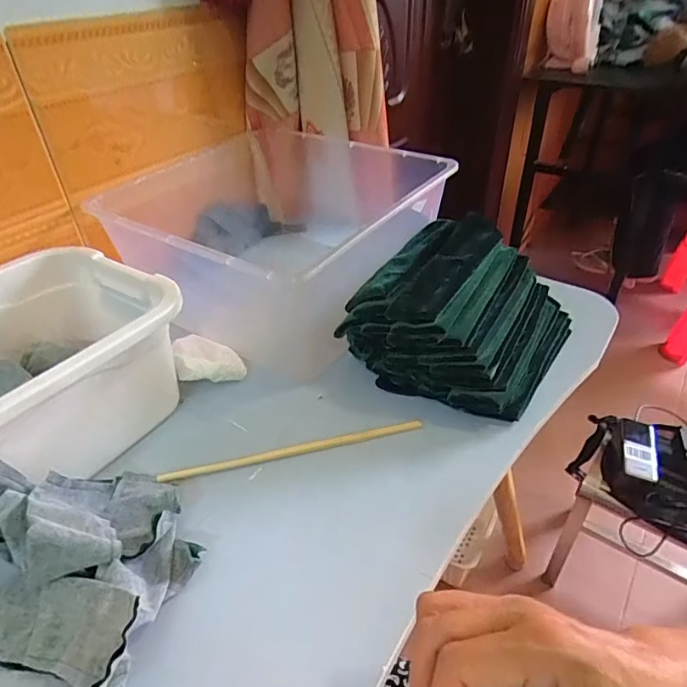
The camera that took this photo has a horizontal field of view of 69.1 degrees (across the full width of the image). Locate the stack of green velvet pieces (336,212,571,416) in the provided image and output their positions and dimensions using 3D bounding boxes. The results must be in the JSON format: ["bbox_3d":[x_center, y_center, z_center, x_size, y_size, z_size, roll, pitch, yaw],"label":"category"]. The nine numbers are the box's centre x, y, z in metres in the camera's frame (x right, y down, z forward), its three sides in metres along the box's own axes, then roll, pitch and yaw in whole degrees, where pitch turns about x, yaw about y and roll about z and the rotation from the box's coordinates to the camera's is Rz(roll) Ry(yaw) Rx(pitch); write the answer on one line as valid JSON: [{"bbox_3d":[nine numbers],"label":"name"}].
[{"bbox_3d":[0.119,-0.031,0.501,0.177,0.105,0.187,25,46,30],"label":"stack of green velvet pieces"}]

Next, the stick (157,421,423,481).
[{"bbox_3d":[-0.041,0.095,0.438,0.228,0.014,0.008,-10,40,-10],"label":"stick"}]

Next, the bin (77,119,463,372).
[{"bbox_3d":[-0.059,-0.130,0.616,0.301,0.167,0.347,23,45,28],"label":"bin"}]

